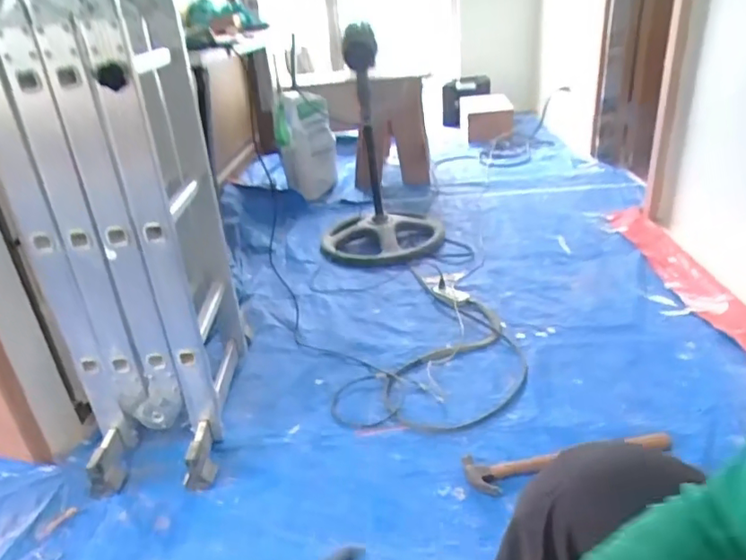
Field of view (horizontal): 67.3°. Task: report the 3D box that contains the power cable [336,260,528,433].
[{"bbox_3d":[0.203,0.159,1.538,0.435,0.026,0.743,6,30,19],"label":"power cable"}]

